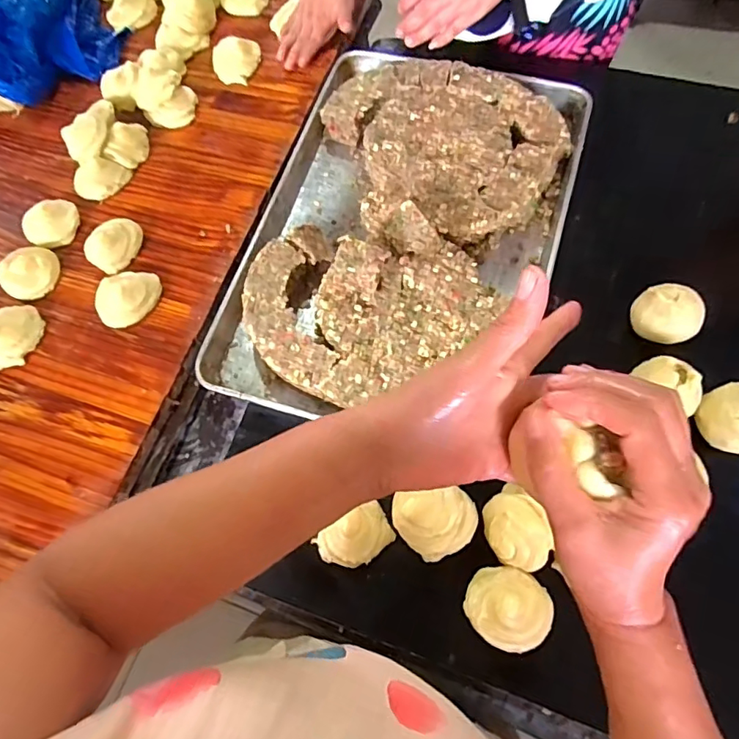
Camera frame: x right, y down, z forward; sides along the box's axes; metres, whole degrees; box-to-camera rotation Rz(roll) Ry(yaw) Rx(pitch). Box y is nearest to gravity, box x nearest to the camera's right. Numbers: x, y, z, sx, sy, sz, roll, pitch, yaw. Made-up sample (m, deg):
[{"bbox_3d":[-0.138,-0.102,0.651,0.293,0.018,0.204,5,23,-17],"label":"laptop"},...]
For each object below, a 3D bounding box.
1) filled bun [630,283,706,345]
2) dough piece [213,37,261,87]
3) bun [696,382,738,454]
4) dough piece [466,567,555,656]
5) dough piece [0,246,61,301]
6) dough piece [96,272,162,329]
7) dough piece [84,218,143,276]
[{"bbox_3d":[0.368,-0.068,0.639,0.069,0.060,0.074,-2,69,5],"label":"filled bun"},{"bbox_3d":[-0.223,-0.508,0.847,0.079,0.022,0.076,6,70,7],"label":"dough piece"},{"bbox_3d":[0.414,0.057,0.587,0.068,0.060,0.076,-17,69,-3],"label":"bun"},{"bbox_3d":[0.149,0.254,0.549,0.086,0.029,0.077,27,74,14],"label":"dough piece"},{"bbox_3d":[-0.485,-0.140,0.735,0.074,0.027,0.079,-2,69,5],"label":"dough piece"},{"bbox_3d":[-0.329,-0.101,0.698,0.082,0.034,0.074,-10,69,1],"label":"dough piece"},{"bbox_3d":[-0.366,-0.181,0.741,0.066,0.032,0.084,30,74,15],"label":"dough piece"}]

